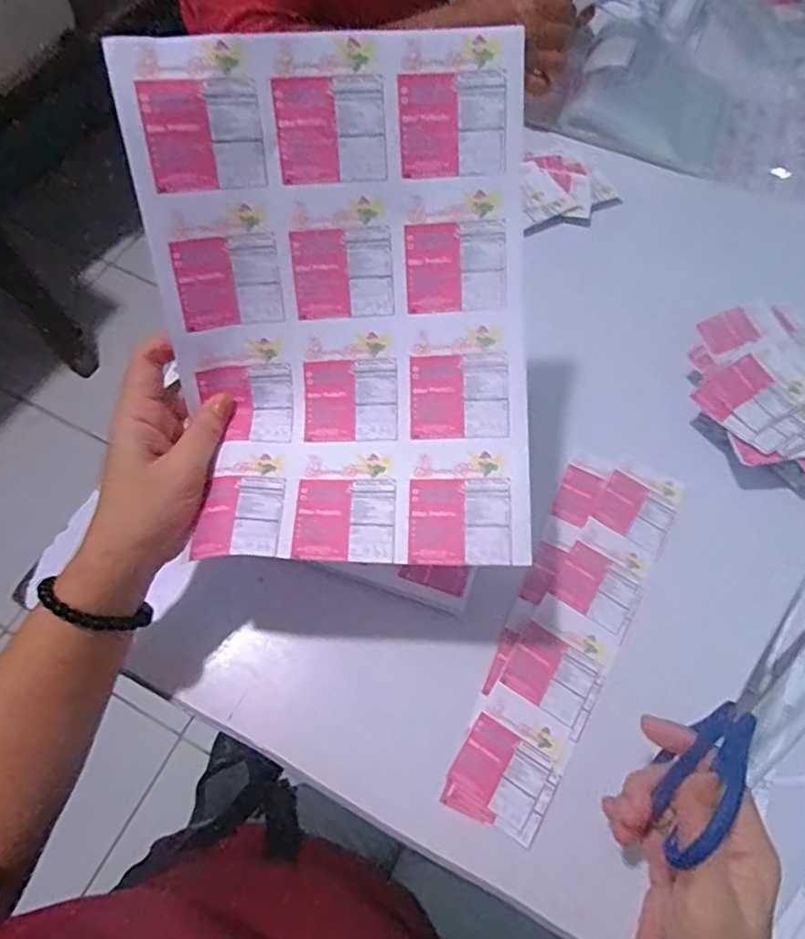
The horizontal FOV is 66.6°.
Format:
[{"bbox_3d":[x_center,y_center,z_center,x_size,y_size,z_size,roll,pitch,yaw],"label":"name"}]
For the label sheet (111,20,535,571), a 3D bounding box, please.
[{"bbox_3d":[-0.032,-0.083,0.332,0.205,0.273,0.080,-2,21,-4],"label":"label sheet"}]

